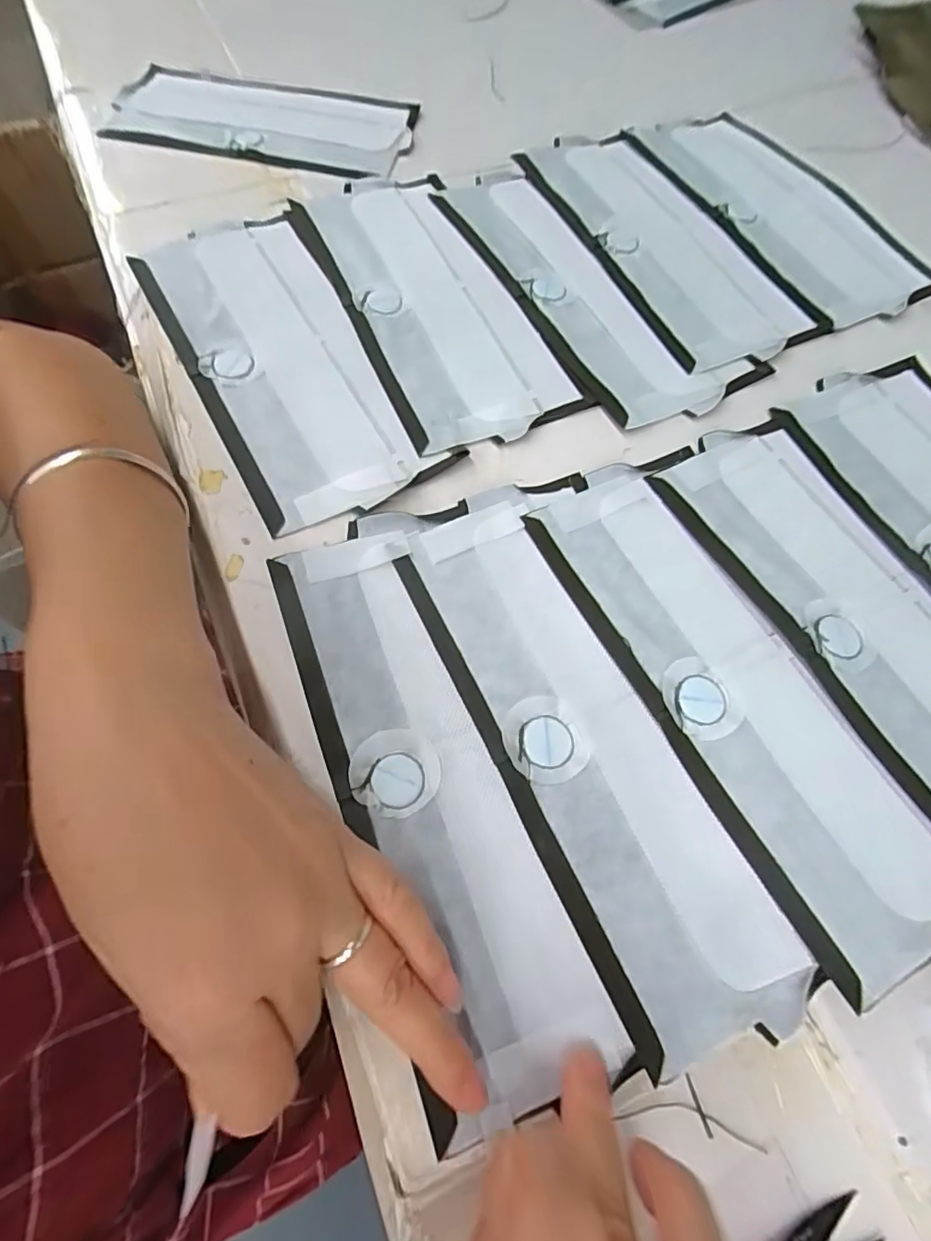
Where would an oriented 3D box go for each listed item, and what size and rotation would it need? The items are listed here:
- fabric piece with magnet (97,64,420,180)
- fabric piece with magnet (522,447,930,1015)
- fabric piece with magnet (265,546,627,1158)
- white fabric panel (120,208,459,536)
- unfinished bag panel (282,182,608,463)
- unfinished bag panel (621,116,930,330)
[{"bbox_3d":[-0.168,-0.415,0.472,0.244,0.017,0.109,7,72,7],"label":"fabric piece with magnet"},{"bbox_3d":[0.115,0.027,0.247,0.074,0.008,0.235,-24,70,-12],"label":"fabric piece with magnet"},{"bbox_3d":[-0.023,0.064,0.229,0.066,0.005,0.229,-23,69,-12],"label":"fabric piece with magnet"},{"bbox_3d":[-0.105,-0.150,0.321,0.101,0.007,0.231,-30,71,-14],"label":"white fabric panel"},{"bbox_3d":[-0.025,-0.195,0.343,0.097,0.005,0.228,-24,70,-12],"label":"unfinished bag panel"},{"bbox_3d":[0.216,-0.291,0.398,0.114,0.007,0.230,-27,71,-5],"label":"unfinished bag panel"}]

